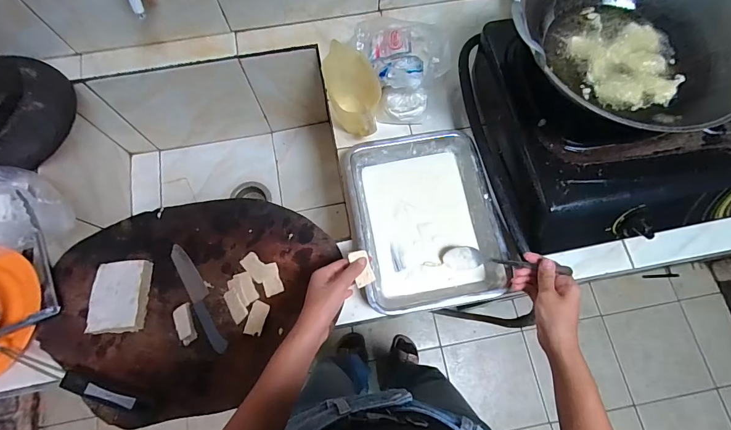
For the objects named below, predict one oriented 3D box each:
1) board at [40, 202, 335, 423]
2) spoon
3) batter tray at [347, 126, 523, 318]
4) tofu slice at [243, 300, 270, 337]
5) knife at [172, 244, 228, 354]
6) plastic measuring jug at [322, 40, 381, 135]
[{"bbox_3d":[-0.251,0.124,0.529,0.402,0.039,0.297,-8,73,-3],"label":"board"},{"bbox_3d":[0.205,0.070,0.535,0.174,0.037,0.030,2,70,32],"label":"spoon"},{"bbox_3d":[0.099,0.002,0.581,0.219,0.041,0.278,-10,73,-4],"label":"batter tray"},{"bbox_3d":[-0.159,0.152,0.528,0.025,0.004,0.048,15,74,4],"label":"tofu slice"},{"bbox_3d":[-0.249,0.120,0.532,0.026,0.015,0.178,-30,76,-9],"label":"knife"},{"bbox_3d":[-0.016,-0.198,0.625,0.084,0.109,0.165,-14,74,-4],"label":"plastic measuring jug"}]

